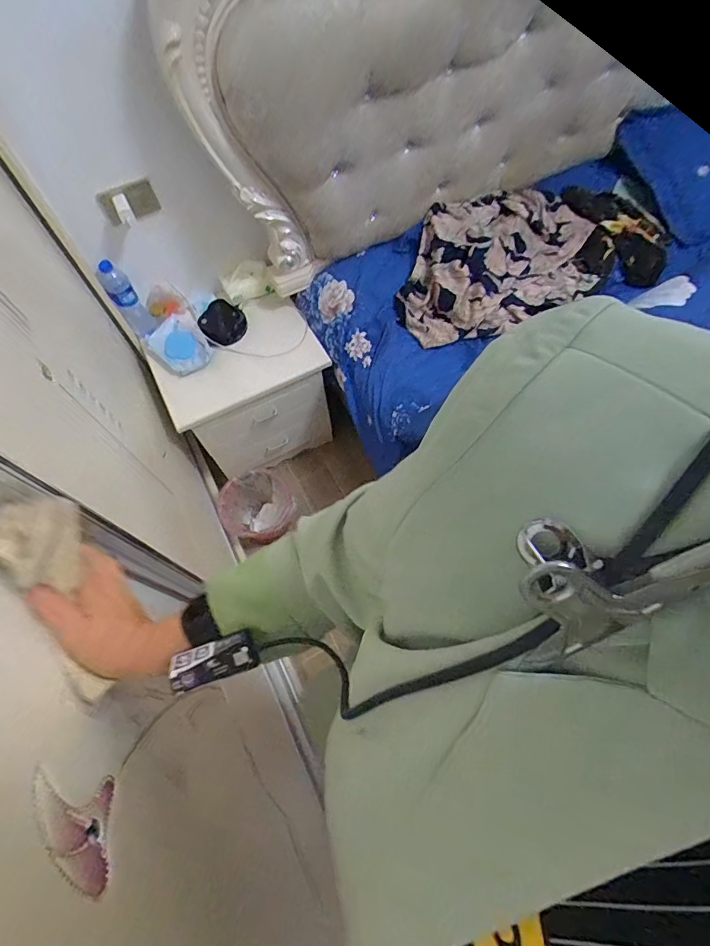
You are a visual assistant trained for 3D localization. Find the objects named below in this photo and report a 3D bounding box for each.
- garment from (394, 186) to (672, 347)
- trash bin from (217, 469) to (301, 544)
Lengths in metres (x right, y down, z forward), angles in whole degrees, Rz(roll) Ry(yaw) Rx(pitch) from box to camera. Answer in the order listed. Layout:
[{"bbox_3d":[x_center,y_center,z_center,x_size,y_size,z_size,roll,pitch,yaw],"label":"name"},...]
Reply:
[{"bbox_3d":[0.458,-0.594,1.242,0.708,0.136,0.368,-21,65,-7],"label":"garment"},{"bbox_3d":[-0.307,0.127,1.494,0.218,0.237,0.216,-1,64,3],"label":"trash bin"}]

